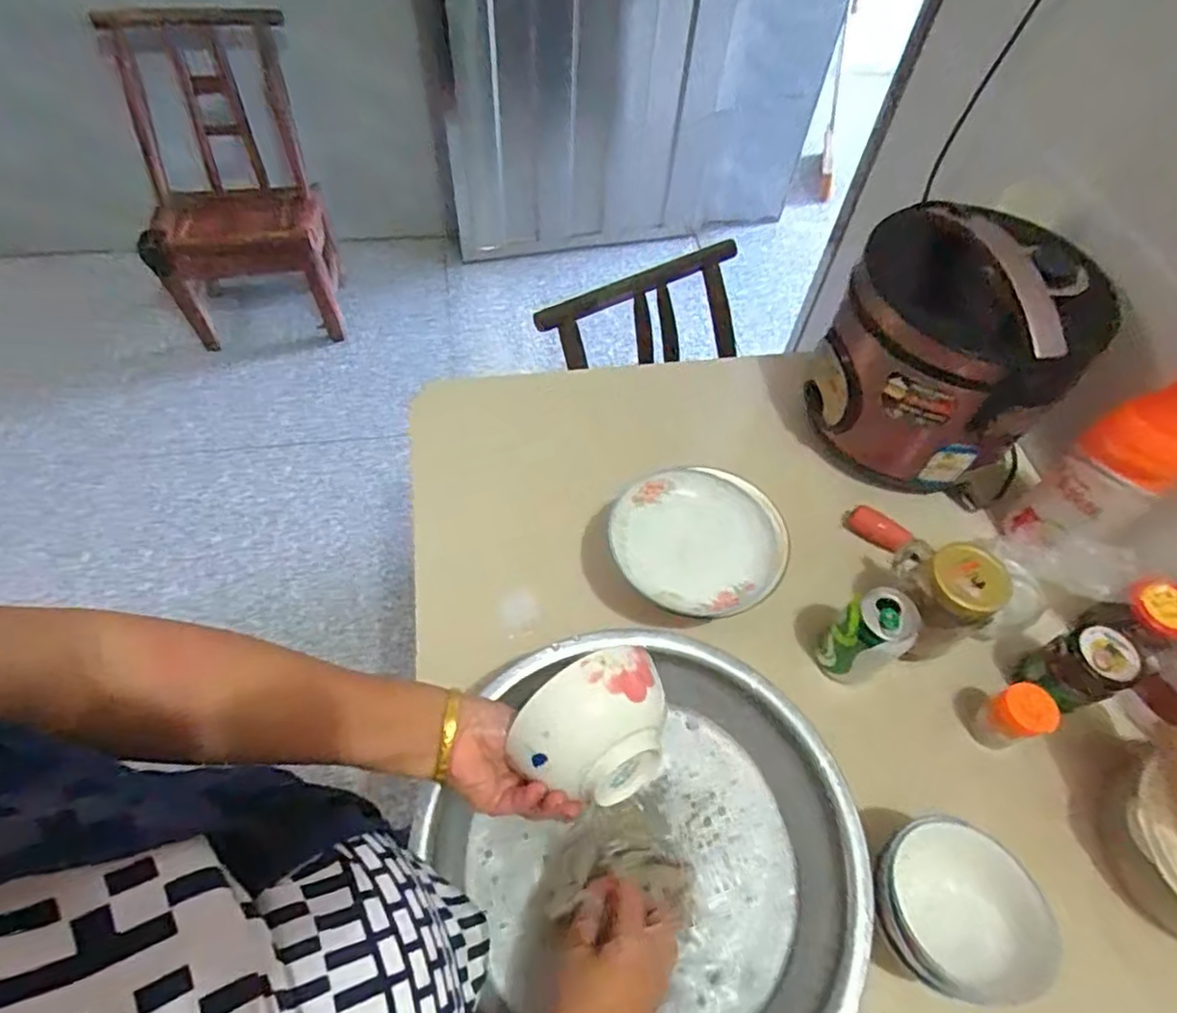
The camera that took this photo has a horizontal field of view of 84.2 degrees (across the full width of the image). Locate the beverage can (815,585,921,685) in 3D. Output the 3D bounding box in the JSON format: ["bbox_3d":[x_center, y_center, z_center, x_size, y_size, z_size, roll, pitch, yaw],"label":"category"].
[{"bbox_3d":[0.276,0.137,0.658,0.065,0.124,0.063,2,57,-2],"label":"beverage can"}]

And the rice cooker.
[{"bbox_3d":[0.412,-0.178,0.767,0.233,0.229,0.226,35,62,18],"label":"rice cooker"}]

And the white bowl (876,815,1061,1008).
[{"bbox_3d":[0.289,0.320,0.519,0.115,0.074,0.121,2,57,-2],"label":"white bowl"}]

